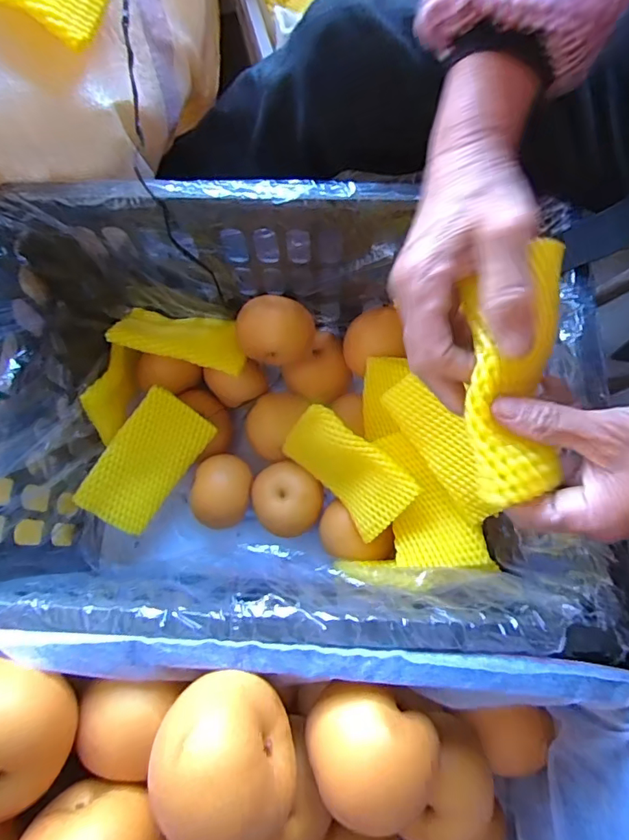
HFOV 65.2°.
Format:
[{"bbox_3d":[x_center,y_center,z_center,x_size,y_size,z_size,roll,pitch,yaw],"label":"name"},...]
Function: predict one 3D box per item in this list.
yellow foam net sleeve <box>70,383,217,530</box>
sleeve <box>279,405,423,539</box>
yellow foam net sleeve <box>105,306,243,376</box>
[{"bbox_3d":[-0.183,0.045,0.539,0.084,0.012,0.148,38,82,-23],"label":"yellow foam net sleeve"},{"bbox_3d":[0.030,0.055,0.514,0.140,0.085,0.031,37,38,14],"label":"sleeve"},{"bbox_3d":[-0.151,-0.094,0.567,0.144,0.025,0.076,12,45,-6],"label":"yellow foam net sleeve"}]

